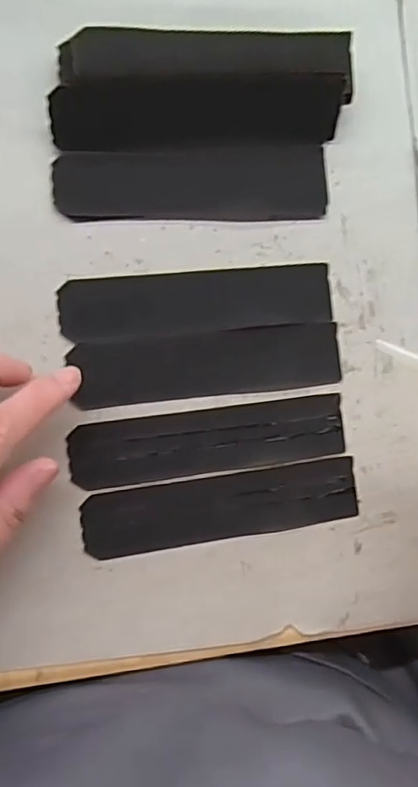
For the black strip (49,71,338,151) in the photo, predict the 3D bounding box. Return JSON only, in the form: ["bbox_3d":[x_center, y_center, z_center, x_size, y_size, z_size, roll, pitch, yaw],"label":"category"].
[{"bbox_3d":[-0.004,-0.141,0.295,0.144,0.007,0.032,-7,114,-10],"label":"black strip"}]

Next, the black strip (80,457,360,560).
[{"bbox_3d":[0.008,0.058,0.297,0.138,0.004,0.032,-7,88,-9],"label":"black strip"}]

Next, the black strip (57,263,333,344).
[{"bbox_3d":[-0.005,-0.047,0.301,0.138,0.004,0.031,-6,88,-9],"label":"black strip"}]

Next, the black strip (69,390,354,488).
[{"bbox_3d":[0.001,0.024,0.297,0.138,0.004,0.032,-7,88,-9],"label":"black strip"}]

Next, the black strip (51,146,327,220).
[{"bbox_3d":[-0.006,-0.107,0.303,0.140,0.004,0.036,-6,94,-11],"label":"black strip"}]

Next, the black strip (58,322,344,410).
[{"bbox_3d":[0.001,-0.015,0.301,0.135,0.004,0.032,-6,88,-10],"label":"black strip"}]

